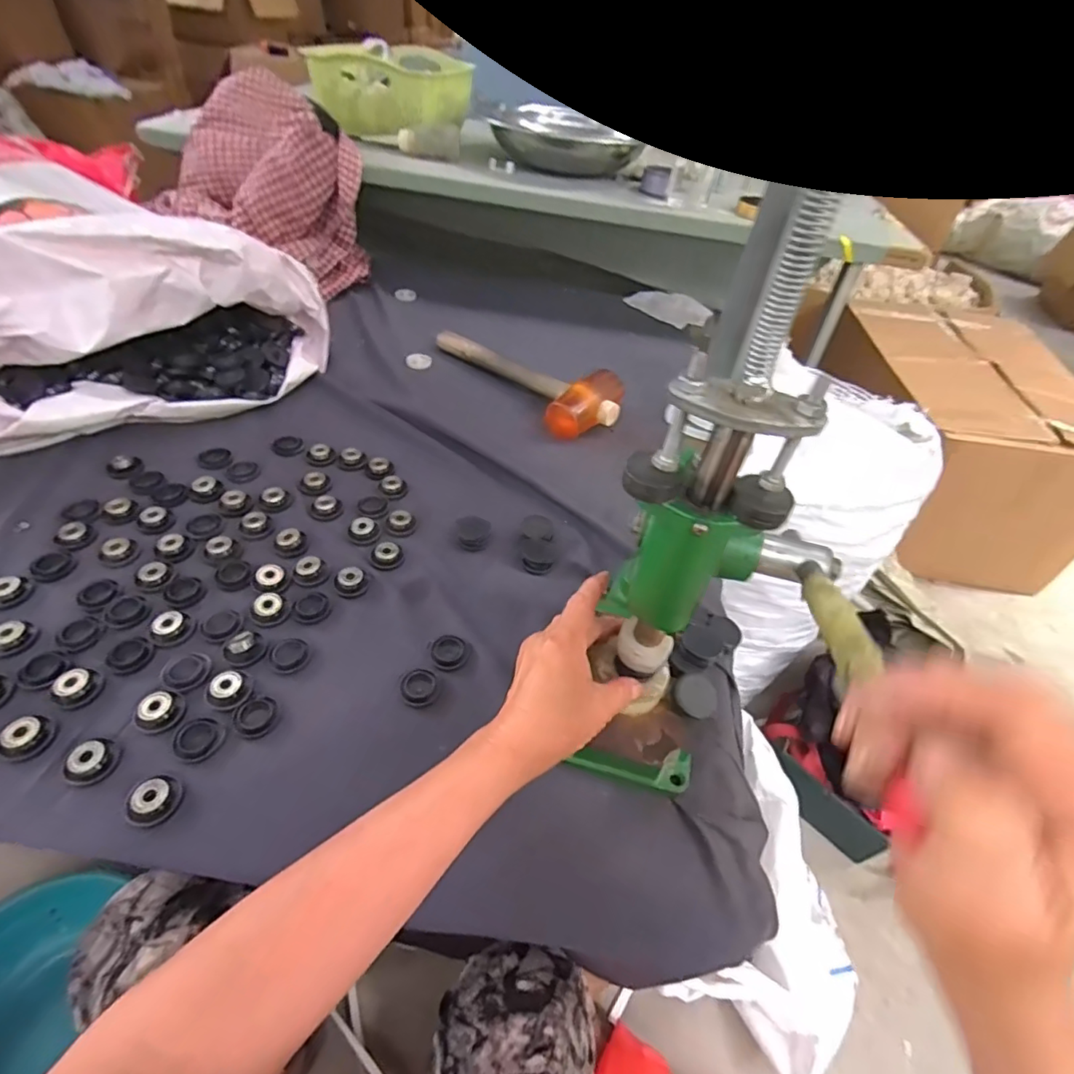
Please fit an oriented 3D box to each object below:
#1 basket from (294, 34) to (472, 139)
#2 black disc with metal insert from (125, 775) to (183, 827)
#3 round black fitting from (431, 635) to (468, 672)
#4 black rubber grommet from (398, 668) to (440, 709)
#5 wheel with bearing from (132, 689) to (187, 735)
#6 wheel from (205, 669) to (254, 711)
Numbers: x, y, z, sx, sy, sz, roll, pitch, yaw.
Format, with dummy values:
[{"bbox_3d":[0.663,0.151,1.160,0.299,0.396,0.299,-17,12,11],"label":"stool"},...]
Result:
[{"bbox_3d":[-0.247,-0.771,0.972,0.215,0.092,0.251,15,46,7],"label":"basket"},{"bbox_3d":[-0.258,0.176,0.382,0.031,0.010,0.032,4,45,-4],"label":"black disc with metal insert"},{"bbox_3d":[-0.075,0.099,0.489,0.030,0.006,0.032,-23,53,-27],"label":"round black fitting"},{"bbox_3d":[-0.096,0.123,0.463,0.031,0.006,0.033,4,45,-4],"label":"black rubber grommet"},{"bbox_3d":[-0.281,0.128,0.420,0.032,0.010,0.032,4,45,-4],"label":"wheel with bearing"},{"bbox_3d":[-0.239,0.116,0.438,0.032,0.007,0.031,4,45,-4],"label":"wheel"}]

